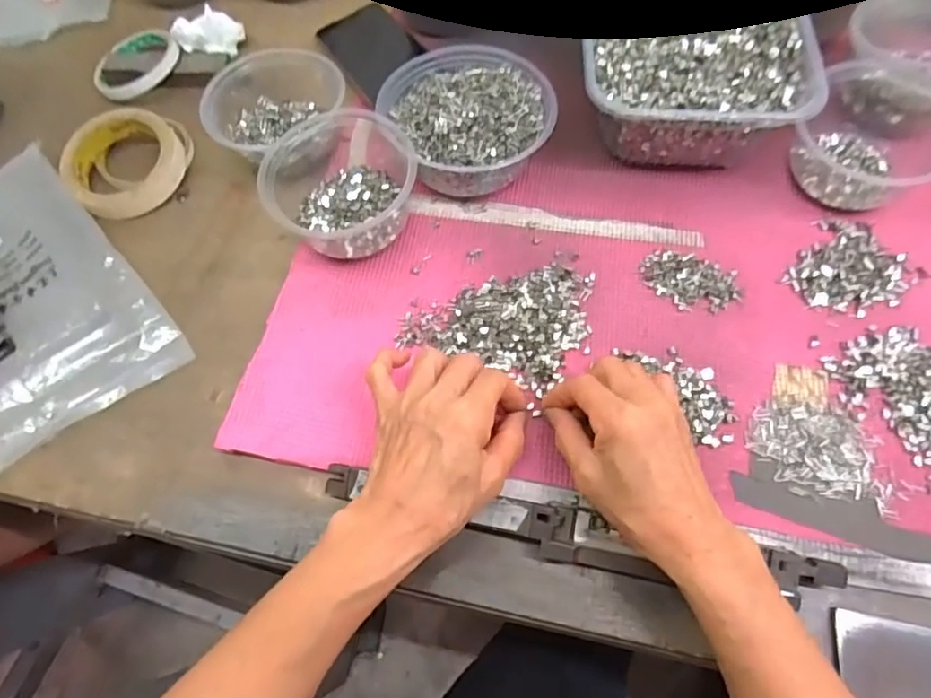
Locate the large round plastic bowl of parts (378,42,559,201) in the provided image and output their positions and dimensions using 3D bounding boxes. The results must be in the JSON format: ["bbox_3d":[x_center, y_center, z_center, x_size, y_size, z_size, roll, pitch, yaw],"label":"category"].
[{"bbox_3d":[0.003,-0.189,0.476,0.123,0.059,0.139,-29,67,-11],"label":"large round plastic bowl of parts"}]

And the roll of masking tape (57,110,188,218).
[{"bbox_3d":[-0.293,-0.158,0.500,0.095,0.034,0.094,-1,65,2],"label":"roll of masking tape"}]

